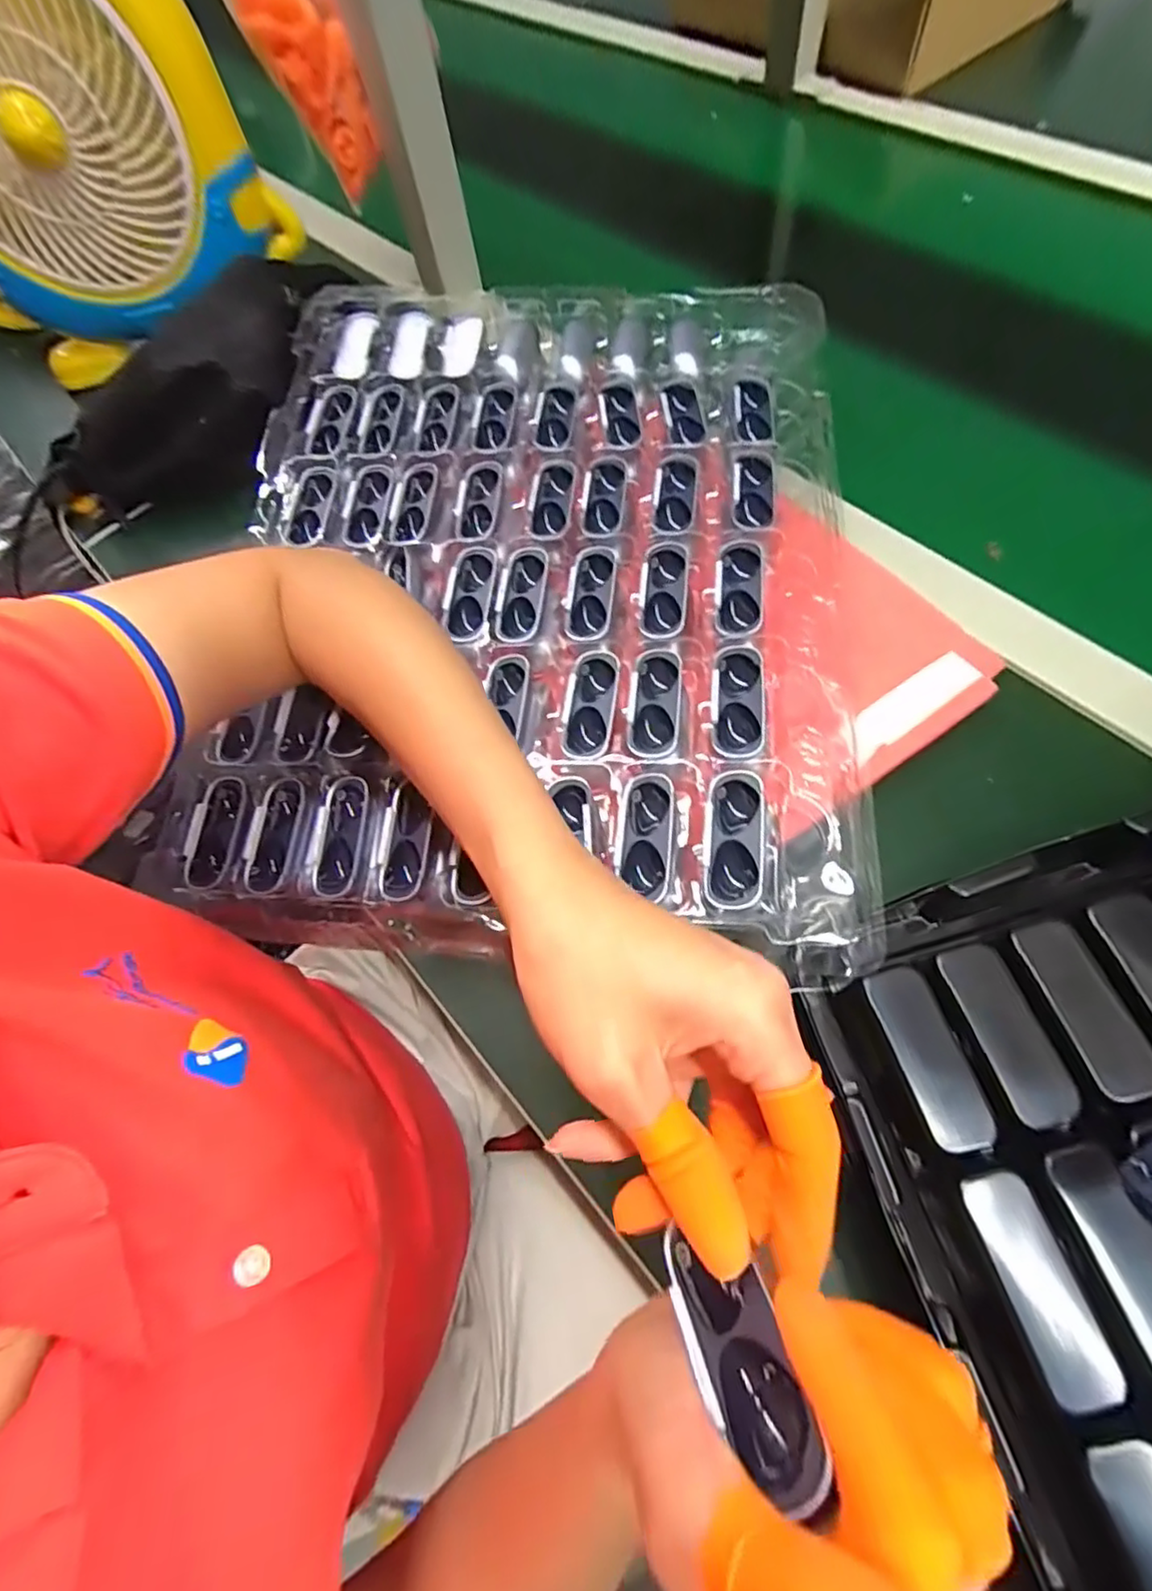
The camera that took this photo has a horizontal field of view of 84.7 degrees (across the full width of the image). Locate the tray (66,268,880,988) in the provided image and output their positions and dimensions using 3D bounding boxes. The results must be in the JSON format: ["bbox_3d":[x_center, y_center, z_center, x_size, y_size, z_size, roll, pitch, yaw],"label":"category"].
[{"bbox_3d":[-0.032,-0.135,0.359,0.356,0.039,0.433,3,69,11],"label":"tray"}]

